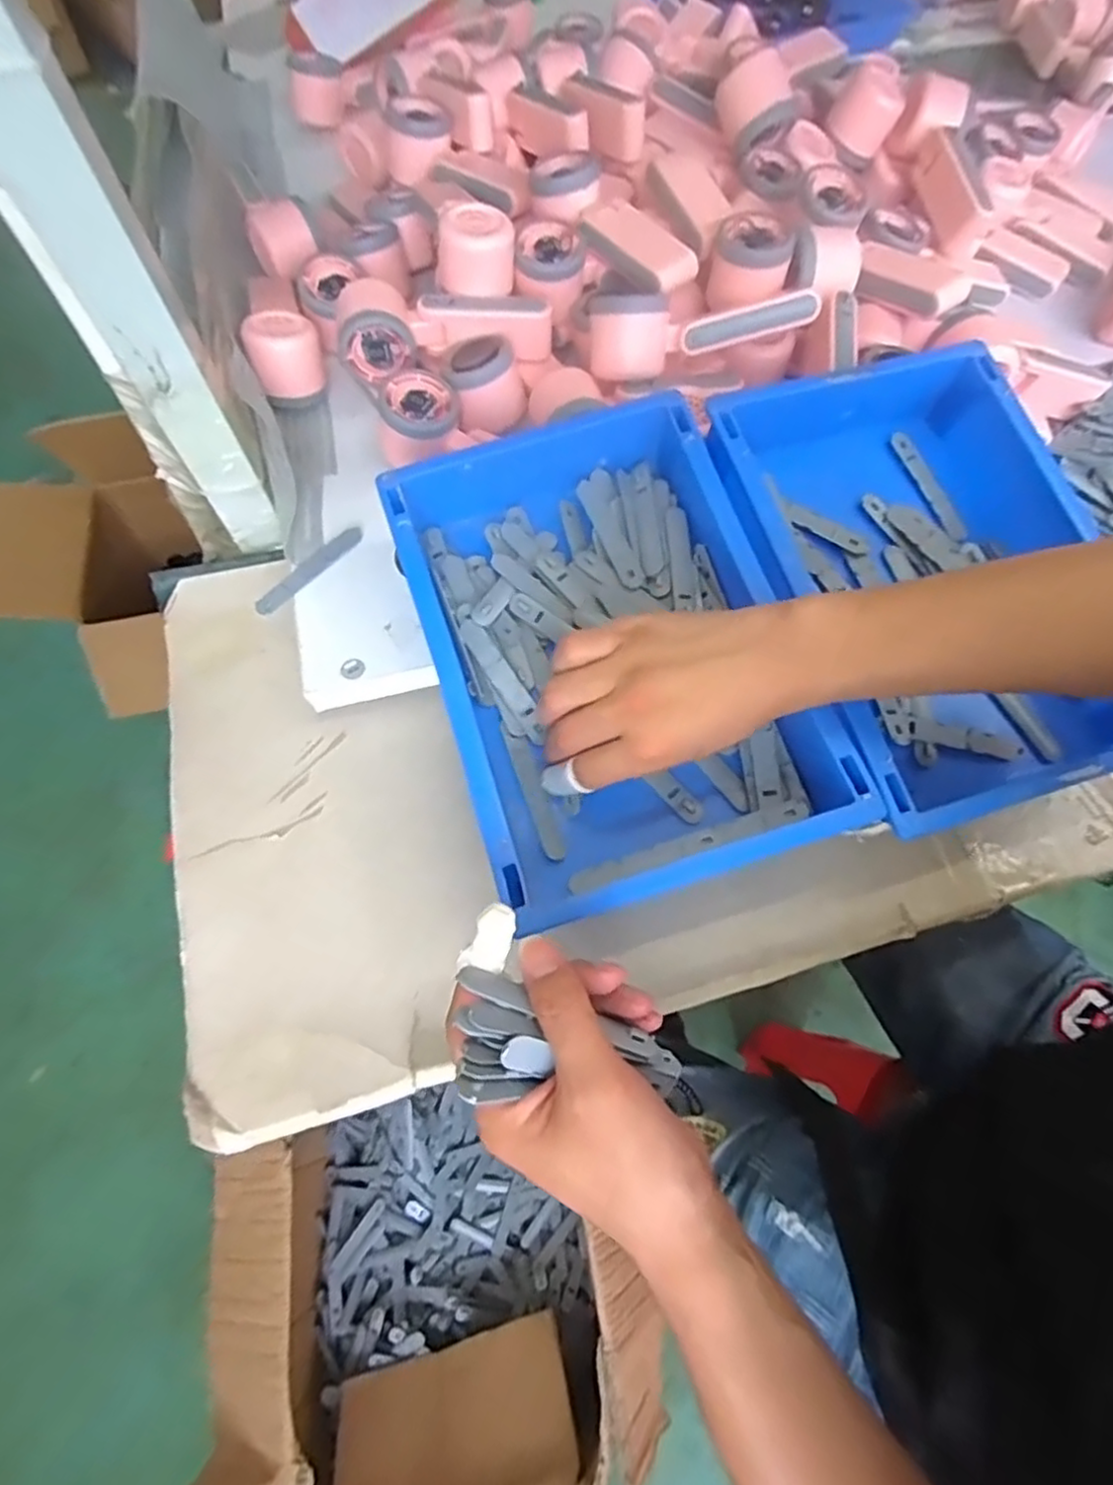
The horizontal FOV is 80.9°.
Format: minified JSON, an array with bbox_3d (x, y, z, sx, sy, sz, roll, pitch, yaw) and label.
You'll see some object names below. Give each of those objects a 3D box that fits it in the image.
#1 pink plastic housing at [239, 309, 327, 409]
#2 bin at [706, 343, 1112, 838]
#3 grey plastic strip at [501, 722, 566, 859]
[{"bbox_3d":[-0.220,-0.313,0.537,0.057,0.061,0.053,-20,65,-9],"label":"pink plastic housing"},{"bbox_3d":[0.245,-0.108,0.438,0.219,0.098,0.309,-16,65,-7],"label":"bin"},{"bbox_3d":[-0.015,0.029,0.414,0.016,0.004,0.091,-17,75,-23],"label":"grey plastic strip"}]

